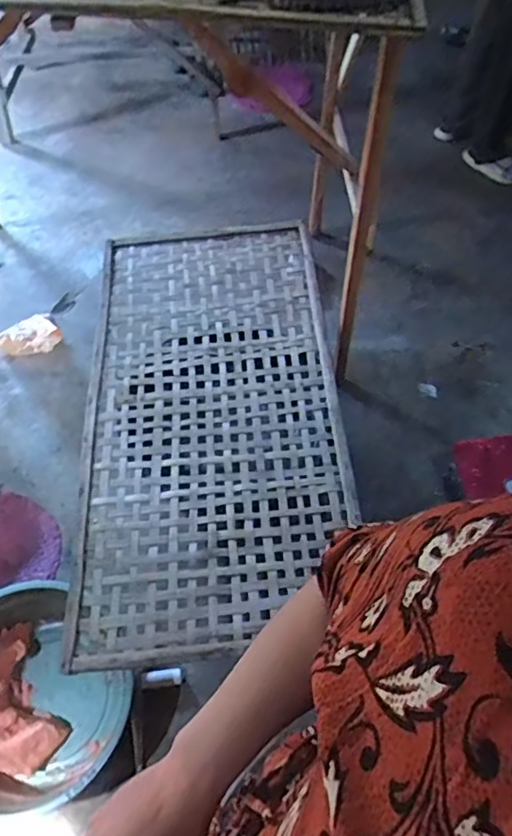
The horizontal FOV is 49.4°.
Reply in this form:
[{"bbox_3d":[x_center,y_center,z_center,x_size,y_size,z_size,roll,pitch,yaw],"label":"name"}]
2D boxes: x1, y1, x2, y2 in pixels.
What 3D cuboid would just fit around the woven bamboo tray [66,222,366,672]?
[{"bbox_3d":[-0.100,-0.059,1.407,0.618,0.038,1.232,-2,58,-4],"label":"woven bamboo tray"}]

